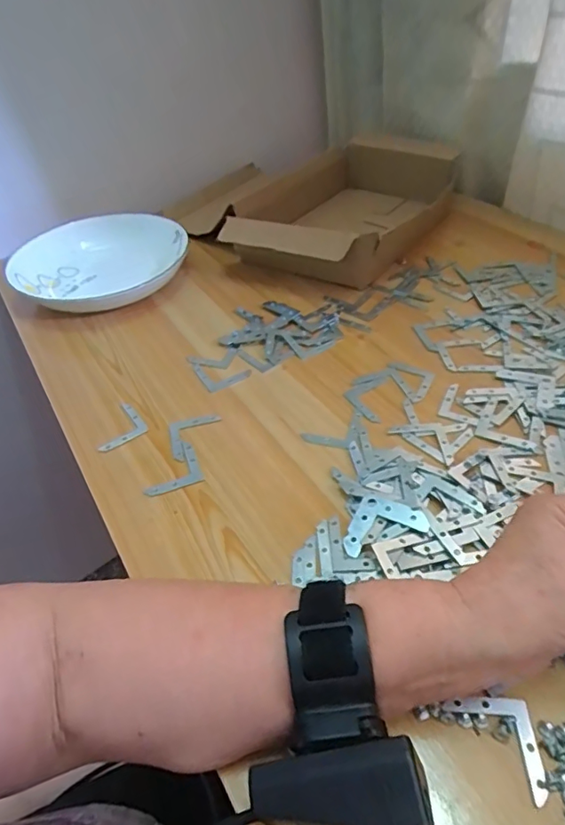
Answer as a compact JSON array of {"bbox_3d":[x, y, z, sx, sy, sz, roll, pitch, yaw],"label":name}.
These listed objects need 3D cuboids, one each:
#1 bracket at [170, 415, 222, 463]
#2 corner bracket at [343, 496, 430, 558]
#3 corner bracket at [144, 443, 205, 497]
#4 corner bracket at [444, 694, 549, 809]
[{"bbox_3d":[-0.069,0.019,0.393,0.041,0.004,0.042,-9,45,-5],"label":"bracket"},{"bbox_3d":[0.066,0.075,0.319,0.044,0.005,0.044,19,49,23],"label":"corner bracket"},{"bbox_3d":[-0.085,0.044,0.380,0.043,0.004,0.041,-18,46,-13],"label":"corner bracket"},{"bbox_3d":[0.110,0.154,0.241,0.031,0.006,0.049,-31,50,-24],"label":"corner bracket"}]

